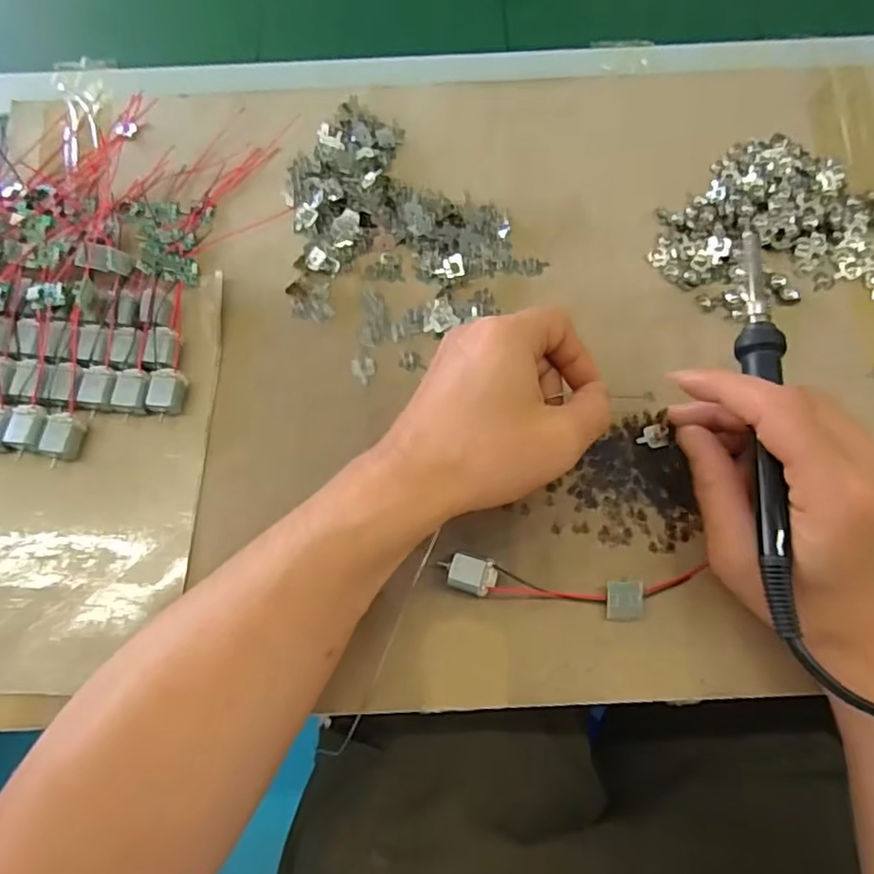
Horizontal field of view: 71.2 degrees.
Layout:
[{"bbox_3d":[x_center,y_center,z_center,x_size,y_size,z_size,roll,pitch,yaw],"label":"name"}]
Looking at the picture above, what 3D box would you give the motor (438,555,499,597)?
[{"bbox_3d":[0.016,0.071,0.314,0.029,0.012,0.018,12,73,3],"label":"motor"}]

